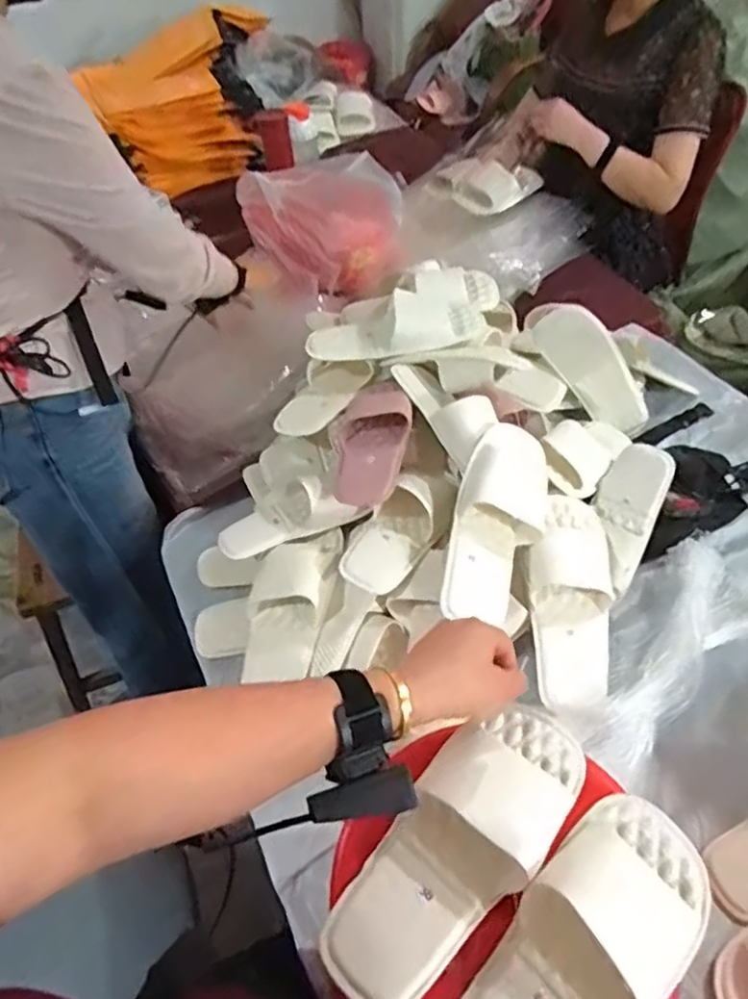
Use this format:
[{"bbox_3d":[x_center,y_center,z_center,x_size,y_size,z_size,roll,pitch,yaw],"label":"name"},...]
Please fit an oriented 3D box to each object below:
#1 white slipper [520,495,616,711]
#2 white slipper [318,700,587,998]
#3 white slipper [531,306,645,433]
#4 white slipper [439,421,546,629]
[{"bbox_3d":[0.241,0.119,0.811,0.113,0.054,0.265,4,70,7],"label":"white slipper"},{"bbox_3d":[0.063,0.244,0.466,0.097,0.049,0.232,32,60,25],"label":"white slipper"},{"bbox_3d":[0.356,-0.209,1.053,0.095,0.053,0.227,-38,87,15],"label":"white slipper"},{"bbox_3d":[0.149,0.026,0.809,0.112,0.050,0.267,27,72,-18],"label":"white slipper"}]

